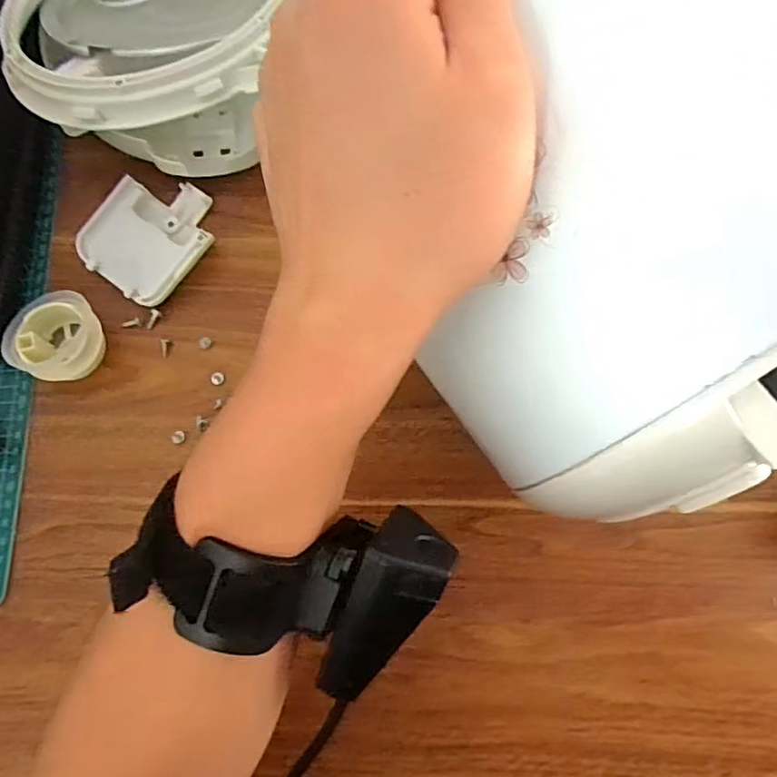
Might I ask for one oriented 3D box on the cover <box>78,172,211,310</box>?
[{"bbox_3d":[-0.146,-0.097,0.373,0.072,0.012,0.079,35,78,12],"label":"cover"}]

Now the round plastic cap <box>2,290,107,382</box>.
[{"bbox_3d":[-0.192,-0.030,0.346,0.051,0.022,0.053,-1,73,2],"label":"round plastic cap"}]

